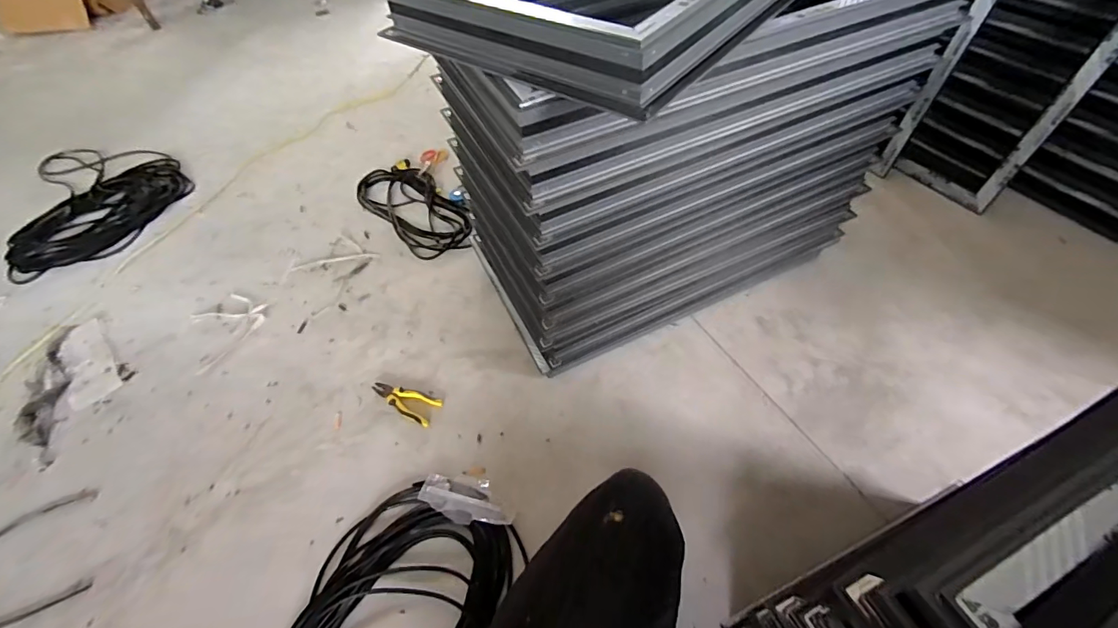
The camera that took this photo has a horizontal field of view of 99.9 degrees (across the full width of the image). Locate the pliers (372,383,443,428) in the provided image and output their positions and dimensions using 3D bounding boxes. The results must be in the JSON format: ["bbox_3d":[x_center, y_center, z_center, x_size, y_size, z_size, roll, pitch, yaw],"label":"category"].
[{"bbox_3d":[-0.398,0.214,1.198,0.197,0.013,0.079,20,56,19],"label":"pliers"}]

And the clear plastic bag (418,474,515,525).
[{"bbox_3d":[-0.195,0.395,1.003,0.209,0.031,0.100,8,53,11],"label":"clear plastic bag"}]

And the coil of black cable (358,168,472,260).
[{"bbox_3d":[-0.510,-0.384,1.645,0.244,0.037,0.617,-38,58,-23],"label":"coil of black cable"}]

